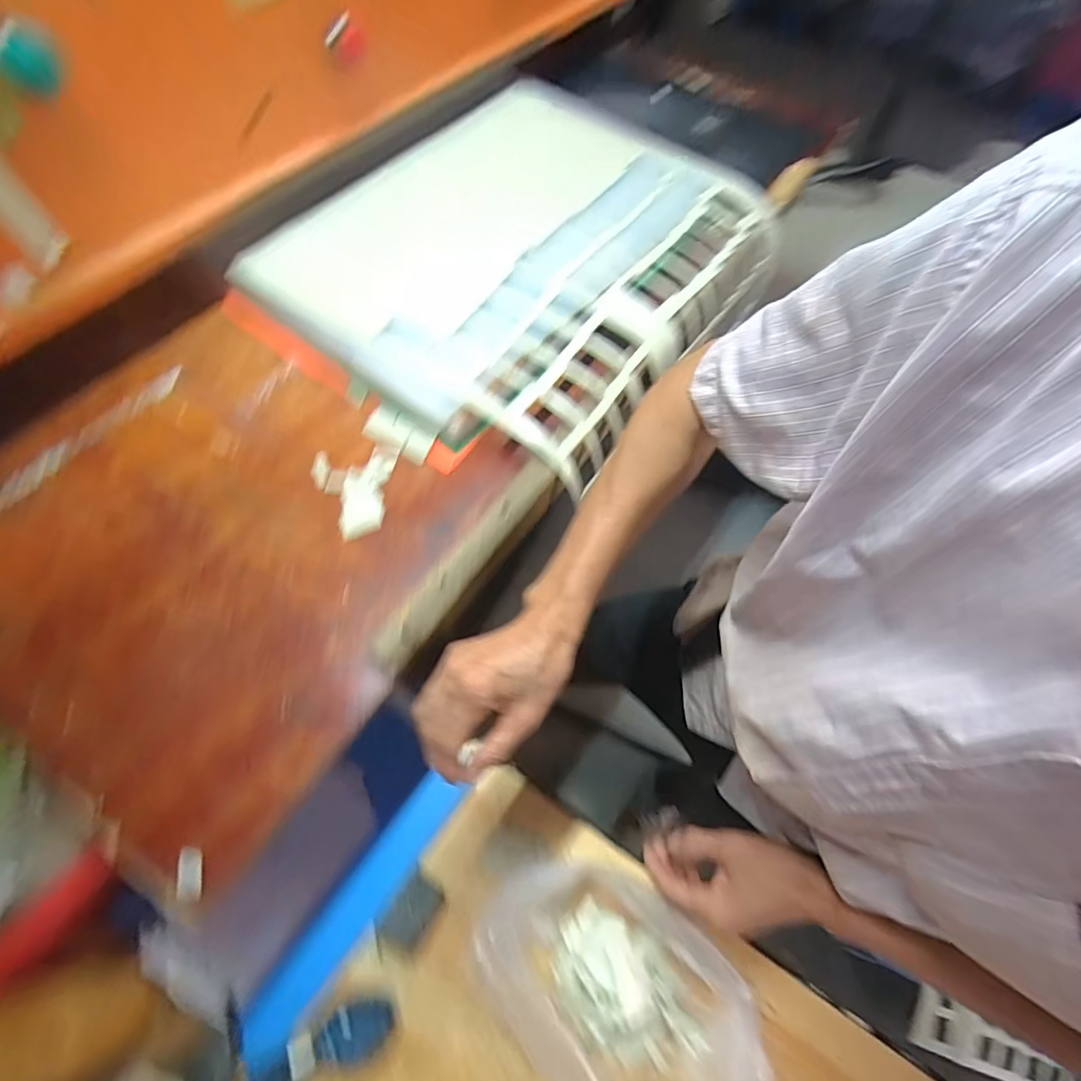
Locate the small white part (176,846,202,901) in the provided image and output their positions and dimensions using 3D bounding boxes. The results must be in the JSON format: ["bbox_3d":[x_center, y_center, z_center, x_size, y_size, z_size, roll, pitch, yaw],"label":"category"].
[{"bbox_3d":[-0.256,0.243,0.389,0.017,0.005,0.034,-5,63,-6],"label":"small white part"}]

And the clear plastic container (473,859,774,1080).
[{"bbox_3d":[0.085,0.448,0.515,0.294,0.044,0.182,39,67,16],"label":"clear plastic container"}]

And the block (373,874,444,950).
[{"bbox_3d":[-0.135,0.382,0.549,0.047,0.019,0.061,36,66,14],"label":"block"}]

